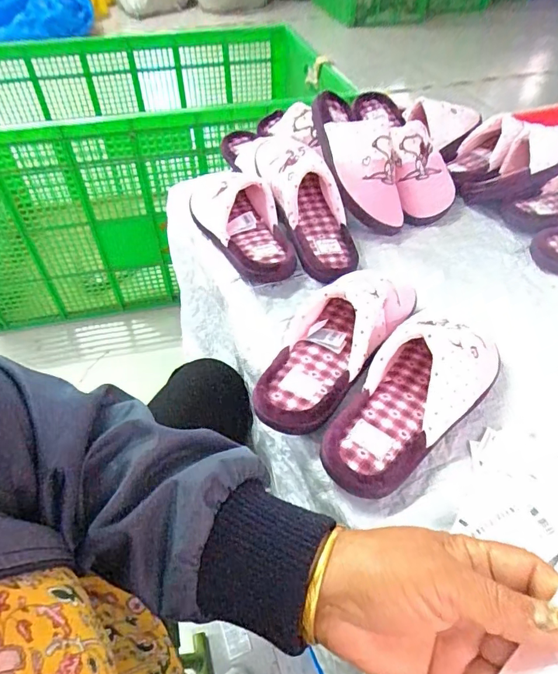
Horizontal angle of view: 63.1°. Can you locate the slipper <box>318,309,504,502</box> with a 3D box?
[{"bbox_3d":[0.121,0.048,0.409,0.091,0.080,0.210,34,56,28],"label":"slipper"}]

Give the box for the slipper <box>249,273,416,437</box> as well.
[{"bbox_3d":[0.062,-0.013,0.459,0.087,0.066,0.247,29,53,25],"label":"slipper"}]

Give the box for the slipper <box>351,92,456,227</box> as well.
[{"bbox_3d":[0.193,-0.292,0.685,0.105,0.084,0.248,-13,70,-12],"label":"slipper"}]

